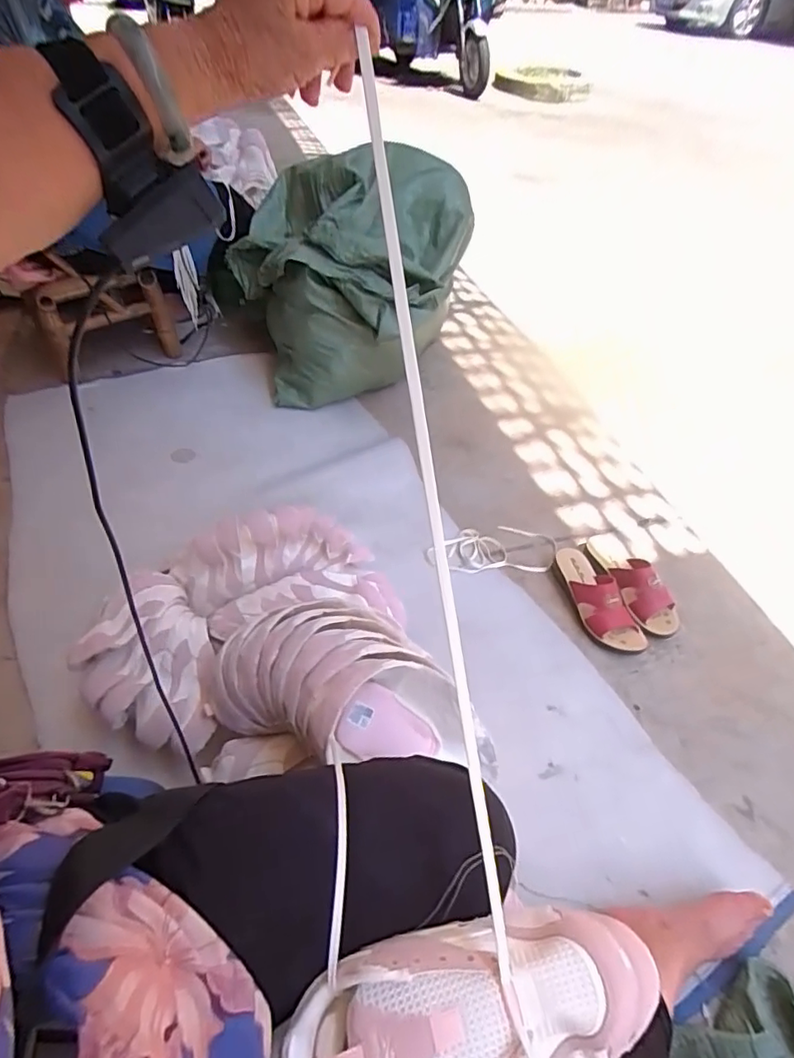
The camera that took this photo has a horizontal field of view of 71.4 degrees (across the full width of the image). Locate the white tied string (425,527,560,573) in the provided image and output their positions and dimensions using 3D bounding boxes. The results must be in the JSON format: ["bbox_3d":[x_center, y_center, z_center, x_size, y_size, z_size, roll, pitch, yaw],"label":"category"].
[{"bbox_3d":[0.188,0.037,1.089,0.264,0.018,0.124,-3,48,-4],"label":"white tied string"}]

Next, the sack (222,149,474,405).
[{"bbox_3d":[-0.102,-0.602,1.344,0.568,0.418,0.478,-6,48,-8],"label":"sack"}]

